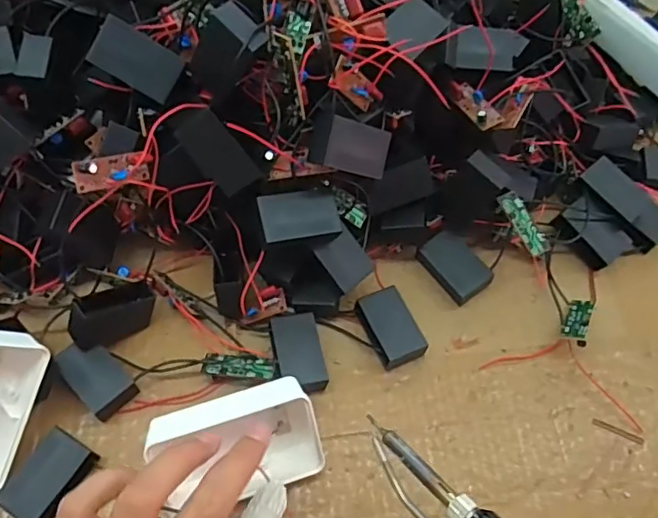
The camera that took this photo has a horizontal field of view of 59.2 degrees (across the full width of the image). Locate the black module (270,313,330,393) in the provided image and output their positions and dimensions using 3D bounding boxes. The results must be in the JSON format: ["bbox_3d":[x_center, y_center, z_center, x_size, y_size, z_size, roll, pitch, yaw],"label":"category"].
[{"bbox_3d":[-0.019,0.060,0.368,0.030,0.021,0.048,-7,61,-7],"label":"black module"}]

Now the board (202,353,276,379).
[{"bbox_3d":[-0.056,0.067,0.363,0.044,0.005,0.016,5,46,5],"label":"board"}]

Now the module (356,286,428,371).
[{"bbox_3d":[0.040,0.046,0.380,0.032,0.020,0.050,-21,64,-14],"label":"module"}]

